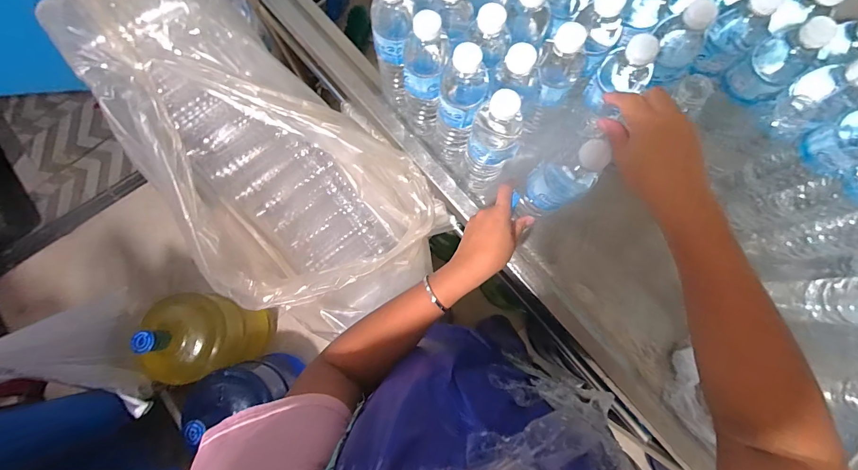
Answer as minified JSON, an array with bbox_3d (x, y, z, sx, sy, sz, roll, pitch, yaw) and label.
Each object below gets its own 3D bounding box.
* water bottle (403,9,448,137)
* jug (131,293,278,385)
[{"bbox_3d":[-0.008,-0.205,0.505,0.065,0.202,0.056,-1,80,1],"label":"water bottle"},{"bbox_3d":[-0.690,0.312,1.167,0.229,0.429,0.249,-1,80,1],"label":"jug"}]

